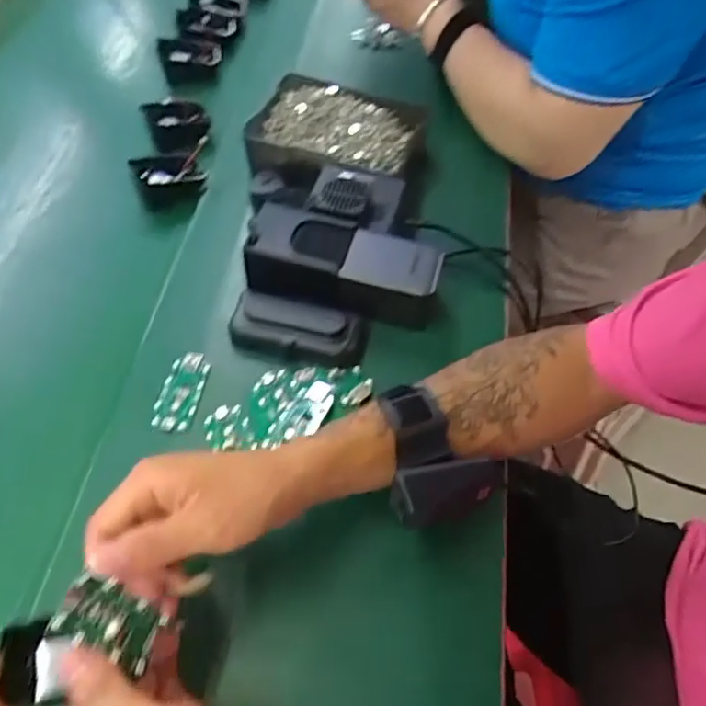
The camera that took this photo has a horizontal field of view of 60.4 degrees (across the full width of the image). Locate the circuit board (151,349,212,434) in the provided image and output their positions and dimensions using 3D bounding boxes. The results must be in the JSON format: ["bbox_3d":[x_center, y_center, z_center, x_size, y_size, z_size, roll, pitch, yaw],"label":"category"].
[{"bbox_3d":[-0.134,0.029,0.468,0.030,0.011,0.062,7,58,9],"label":"circuit board"}]

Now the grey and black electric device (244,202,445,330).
[{"bbox_3d":[-0.009,-0.071,0.502,0.157,0.053,0.068,16,59,0],"label":"grey and black electric device"}]

